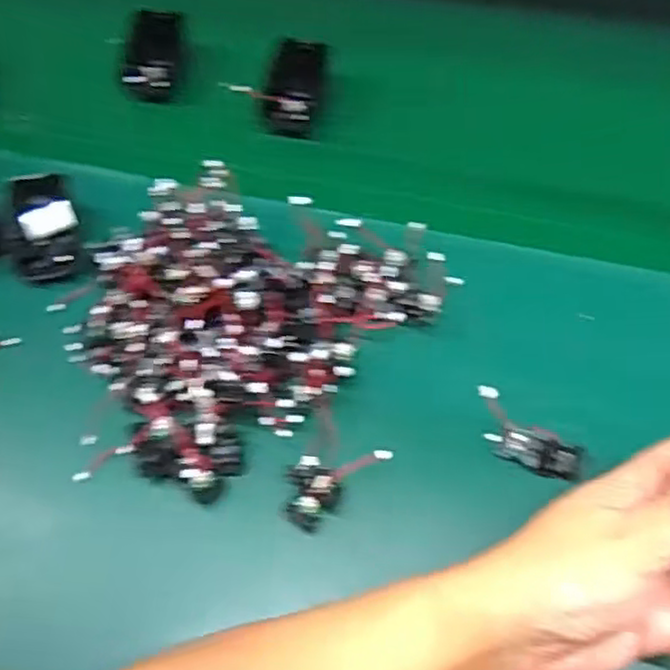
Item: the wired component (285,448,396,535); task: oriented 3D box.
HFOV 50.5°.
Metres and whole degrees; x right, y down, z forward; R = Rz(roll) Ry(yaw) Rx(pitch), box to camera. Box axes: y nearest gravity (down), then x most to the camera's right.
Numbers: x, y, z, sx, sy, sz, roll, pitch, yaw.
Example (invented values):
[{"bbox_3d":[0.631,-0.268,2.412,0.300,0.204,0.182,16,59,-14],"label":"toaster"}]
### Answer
[{"bbox_3d":[-0.003,0.079,0.396,0.061,0.029,0.030,-35,65,-14],"label":"wired component"}]

